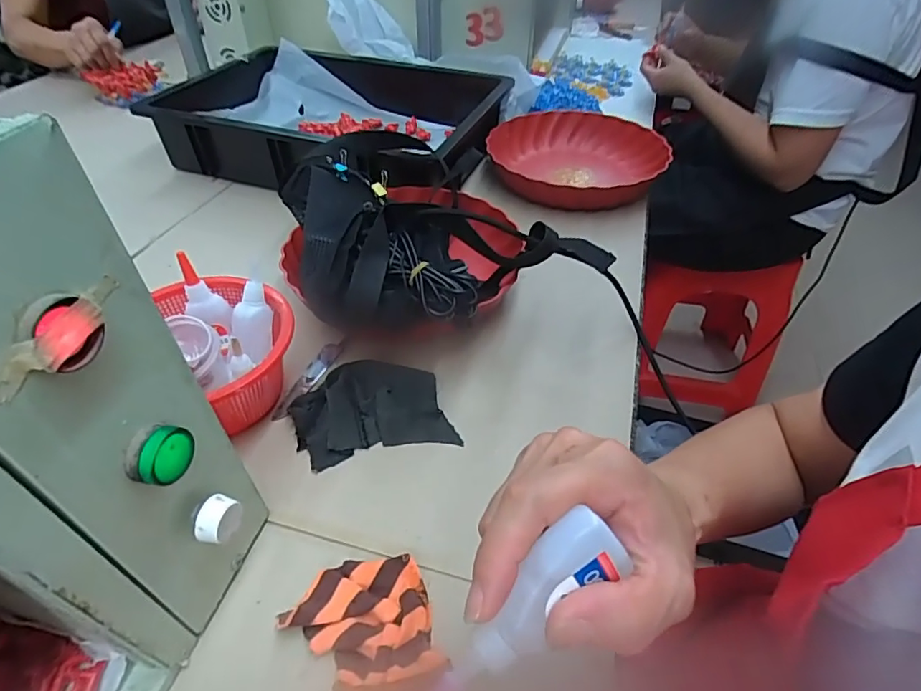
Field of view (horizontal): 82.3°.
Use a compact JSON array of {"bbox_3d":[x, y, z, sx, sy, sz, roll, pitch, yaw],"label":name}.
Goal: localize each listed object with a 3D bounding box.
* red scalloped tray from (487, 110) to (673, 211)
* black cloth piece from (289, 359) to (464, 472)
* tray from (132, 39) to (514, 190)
[{"bbox_3d":[0.161,-0.257,0.755,0.241,0.062,0.242,23,48,21],"label":"red scalloped tray"},{"bbox_3d":[-0.077,0.053,0.445,0.122,0.019,0.092,-13,45,-15],"label":"black cloth piece"},{"bbox_3d":[-0.172,-0.348,0.802,0.469,0.096,0.365,16,46,15],"label":"tray"}]

